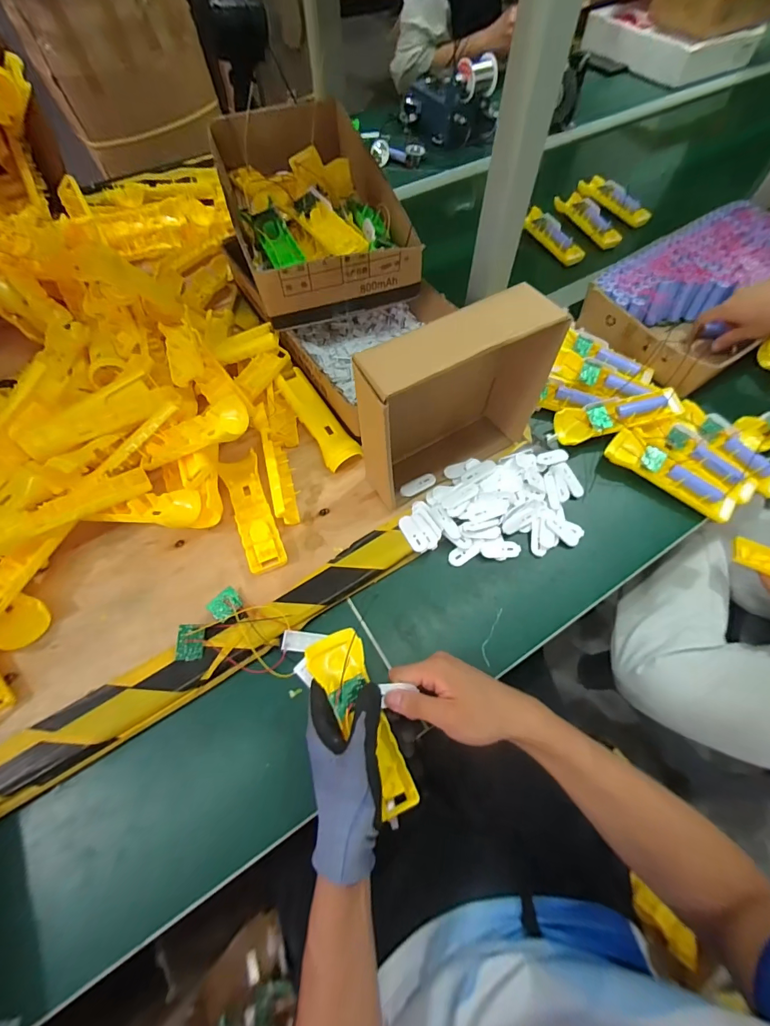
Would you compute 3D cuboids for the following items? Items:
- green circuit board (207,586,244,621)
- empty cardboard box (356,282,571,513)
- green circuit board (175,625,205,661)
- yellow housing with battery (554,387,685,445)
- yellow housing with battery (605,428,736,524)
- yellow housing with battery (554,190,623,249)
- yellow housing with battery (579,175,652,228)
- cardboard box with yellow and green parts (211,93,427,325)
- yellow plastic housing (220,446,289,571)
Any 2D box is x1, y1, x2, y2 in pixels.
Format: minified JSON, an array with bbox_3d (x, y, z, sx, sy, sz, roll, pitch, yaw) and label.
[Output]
[{"bbox_3d":[-0.174,0.099,0.439,0.027,0.004,0.034,47,48,6],"label":"green circuit board"},{"bbox_3d":[0.074,-0.117,0.449,0.207,0.204,0.081,-24,65,-13],"label":"empty cardboard box"},{"bbox_3d":[-0.204,0.137,0.424,0.026,0.005,0.037,10,79,-41],"label":"green circuit board"},{"bbox_3d":[0.317,-0.133,0.545,0.163,0.023,0.048,-12,63,7],"label":"yellow housing with battery"},{"bbox_3d":[0.369,-0.052,0.517,0.162,0.022,0.049,41,69,18],"label":"yellow housing with battery"},{"bbox_3d":[0.403,-0.586,0.800,0.057,0.030,0.159,-21,65,-11],"label":"yellow housing with battery"},{"bbox_3d":[0.465,-0.638,0.820,0.049,0.038,0.157,-30,67,-15],"label":"yellow housing with battery"},{"bbox_3d":[-0.118,-0.473,0.605,0.218,0.076,0.445,-16,64,-9],"label":"cardboard box with yellow and green parts"},{"bbox_3d":[-0.163,-0.006,0.496,0.046,0.025,0.165,-21,65,-12],"label":"yellow plastic housing"}]

